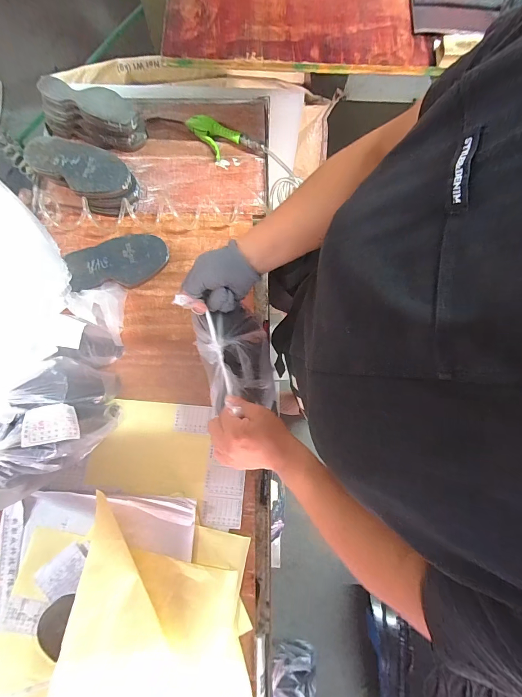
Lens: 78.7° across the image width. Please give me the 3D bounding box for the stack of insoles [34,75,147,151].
[{"bbox_3d":[-0.349,-0.496,0.674,0.228,0.110,0.095,16,79,3],"label":"stack of insoles"}]

